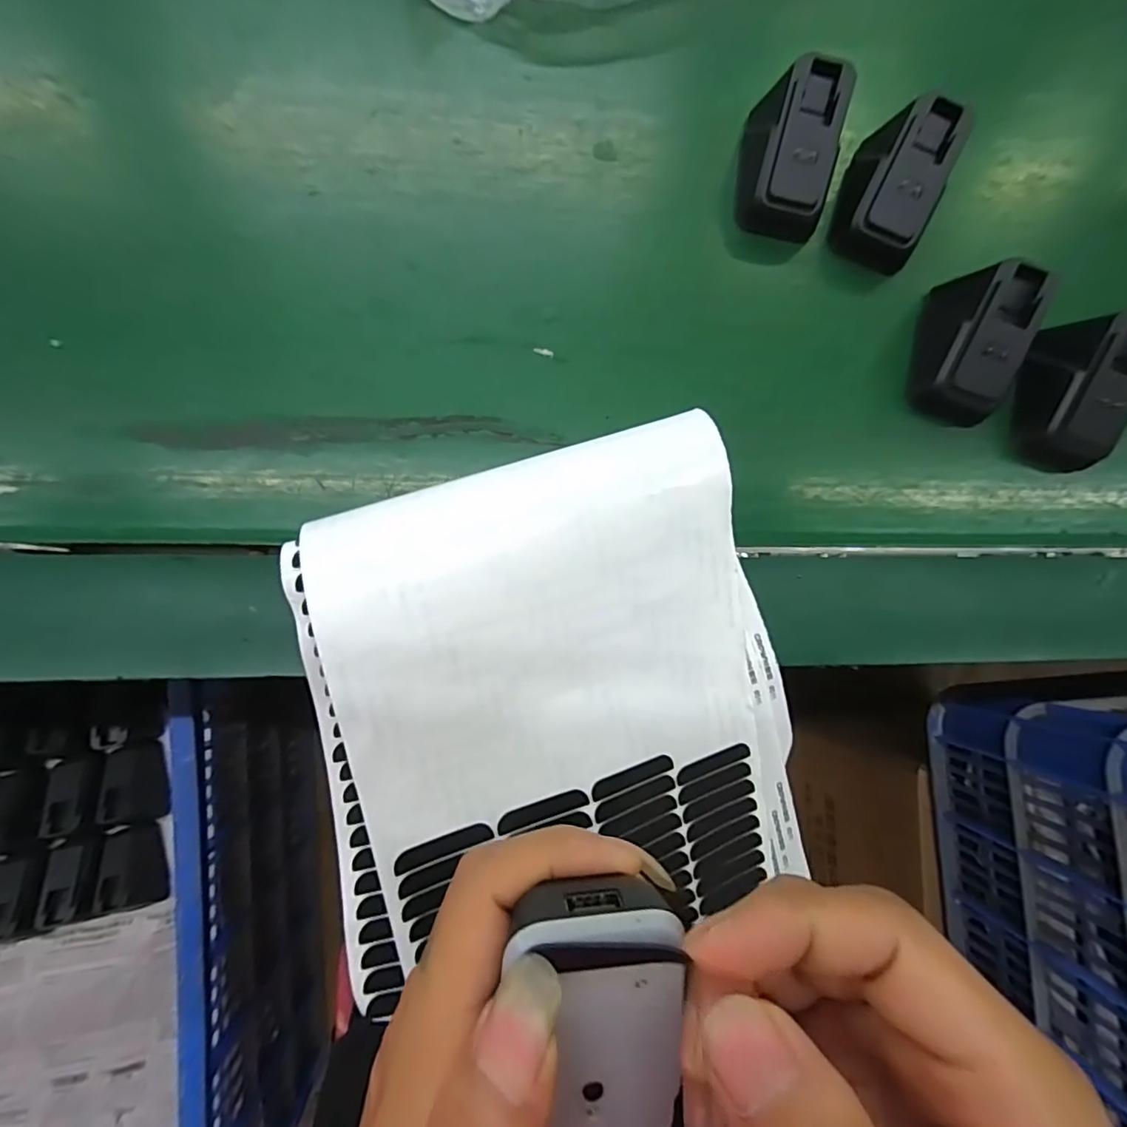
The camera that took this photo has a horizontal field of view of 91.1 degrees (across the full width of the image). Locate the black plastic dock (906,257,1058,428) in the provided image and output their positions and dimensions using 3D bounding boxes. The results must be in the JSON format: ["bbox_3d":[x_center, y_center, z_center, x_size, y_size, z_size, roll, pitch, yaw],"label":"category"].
[{"bbox_3d":[0.198,-0.105,0.266,0.037,0.041,0.060,14,82,-3],"label":"black plastic dock"}]

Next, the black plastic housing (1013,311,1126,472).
[{"bbox_3d":[0.252,-0.082,0.267,0.037,0.041,0.061,9,82,-4],"label":"black plastic housing"}]

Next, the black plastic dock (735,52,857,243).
[{"bbox_3d":[0.113,-0.202,0.270,0.042,0.042,0.062,12,82,-3],"label":"black plastic dock"}]

